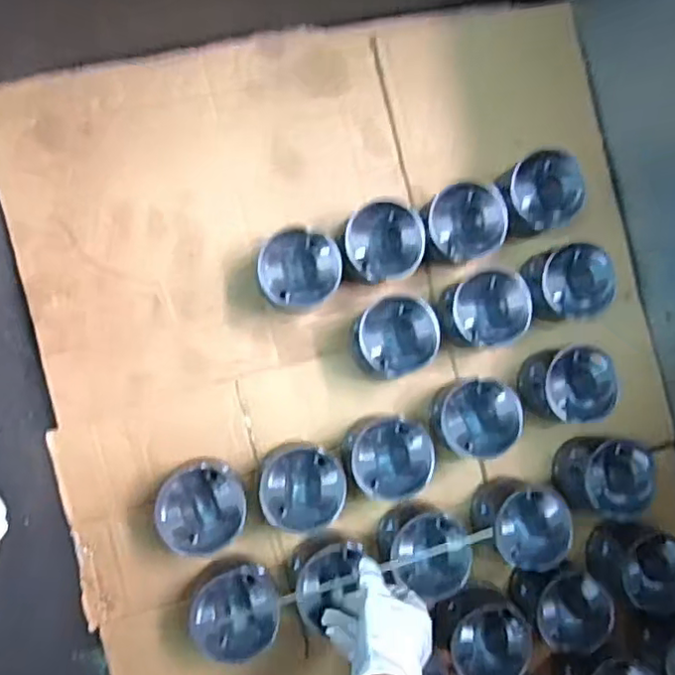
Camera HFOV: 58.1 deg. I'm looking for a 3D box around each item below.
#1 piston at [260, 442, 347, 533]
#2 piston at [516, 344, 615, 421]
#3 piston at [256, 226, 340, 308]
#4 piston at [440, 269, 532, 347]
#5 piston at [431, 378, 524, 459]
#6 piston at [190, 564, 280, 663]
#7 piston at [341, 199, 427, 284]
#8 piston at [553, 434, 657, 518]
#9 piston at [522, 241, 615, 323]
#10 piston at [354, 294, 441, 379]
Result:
[{"bbox_3d":[-0.038,0.159,0.658,0.089,0.075,0.089,3,88,-6],"label":"piston"},{"bbox_3d":[0.267,0.054,0.712,0.090,0.070,0.088,-8,89,-6],"label":"piston"},{"bbox_3d":[-0.041,-0.074,0.675,0.090,0.069,0.084,-6,89,-6],"label":"piston"},{"bbox_3d":[0.165,-0.030,0.702,0.096,0.067,0.088,-21,91,-6],"label":"piston"},{"bbox_3d":[0.151,0.091,0.694,0.094,0.071,0.088,2,88,-6],"label":"piston"},{"bbox_3d":[-0.106,0.285,0.643,0.084,0.072,0.093,3,88,-6],"label":"piston"},{"bbox_3d":[0.048,-0.103,0.693,0.087,0.070,0.091,0,88,-6],"label":"piston"},{"bbox_3d":[0.308,0.158,0.710,0.092,0.079,0.082,8,88,-6],"label":"piston"},{"bbox_3d":[0.269,-0.064,0.720,0.091,0.070,0.089,-6,89,-6],"label":"piston"},{"bbox_3d":[0.061,-0.001,0.689,0.093,0.069,0.086,0,88,-6],"label":"piston"}]

